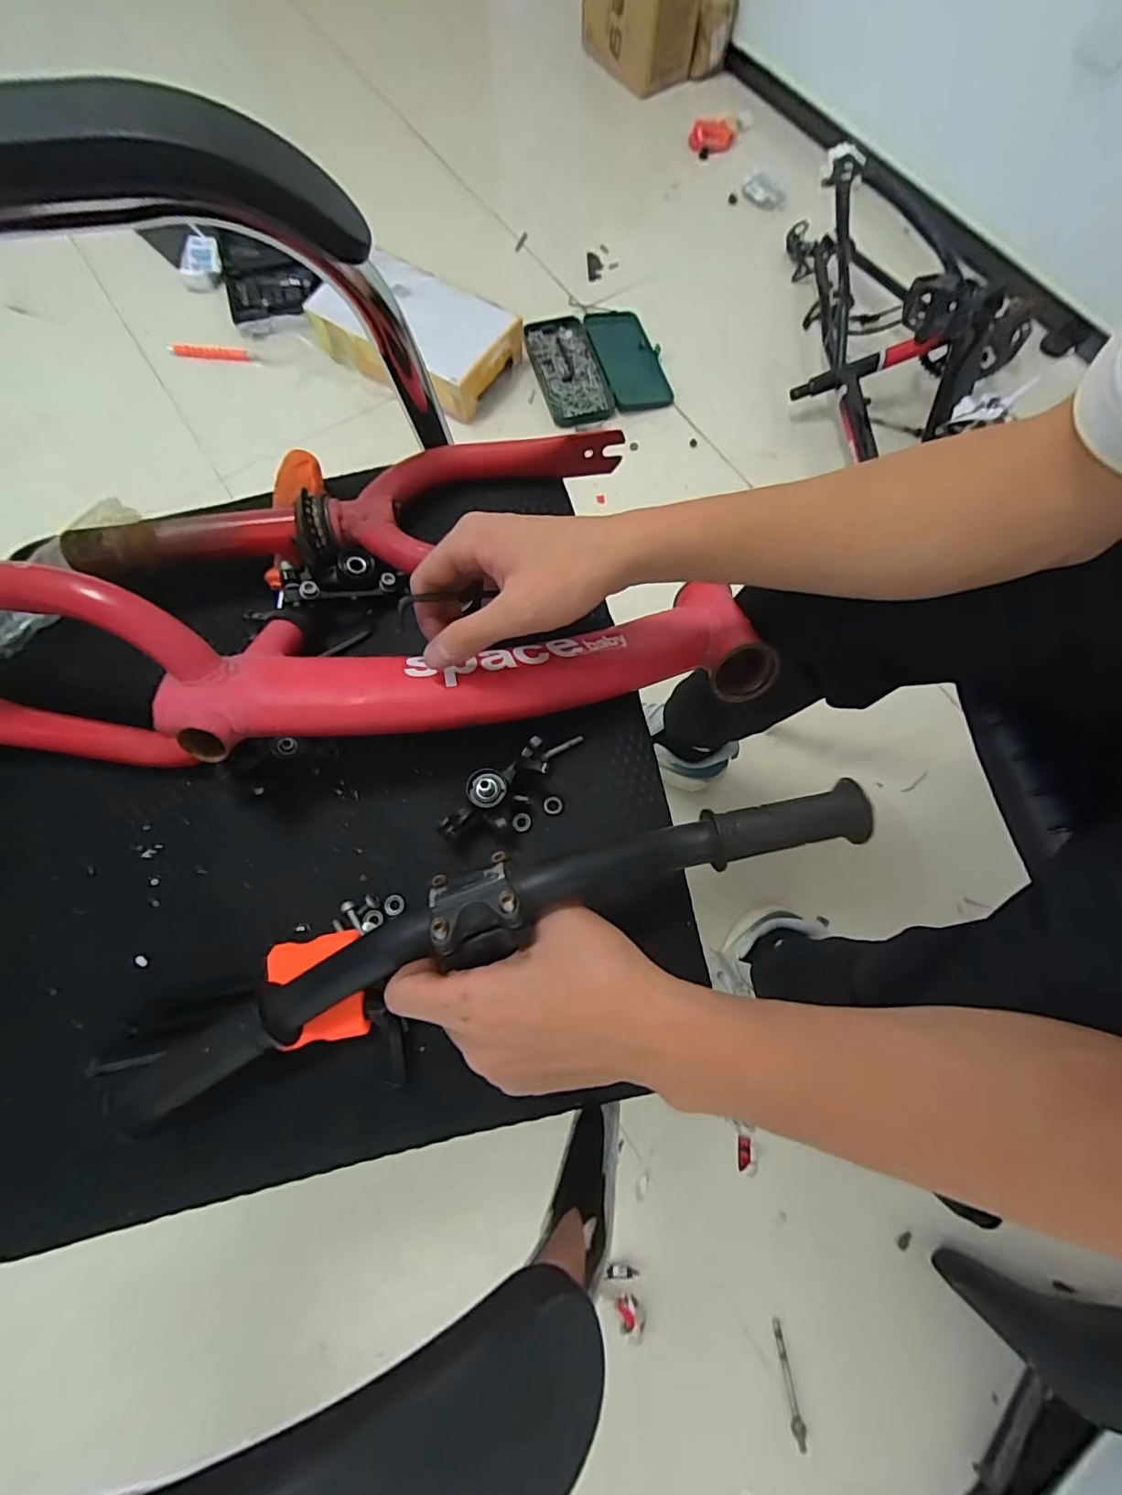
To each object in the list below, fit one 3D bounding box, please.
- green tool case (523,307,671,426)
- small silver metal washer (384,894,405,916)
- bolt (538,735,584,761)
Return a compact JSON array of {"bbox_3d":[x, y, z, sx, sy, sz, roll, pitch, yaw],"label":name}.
[{"bbox_3d":[0.074,-0.749,1.055,0.248,0.030,0.252,-18,74,-7],"label":"green tool case"},{"bbox_3d":[-0.102,0.096,0.330,0.012,0.004,0.013,0,73,-1],"label":"small silver metal washer"},{"bbox_3d":[0.000,0.000,0.359,0.032,0.004,0.005,-28,76,-9],"label":"bolt"}]

